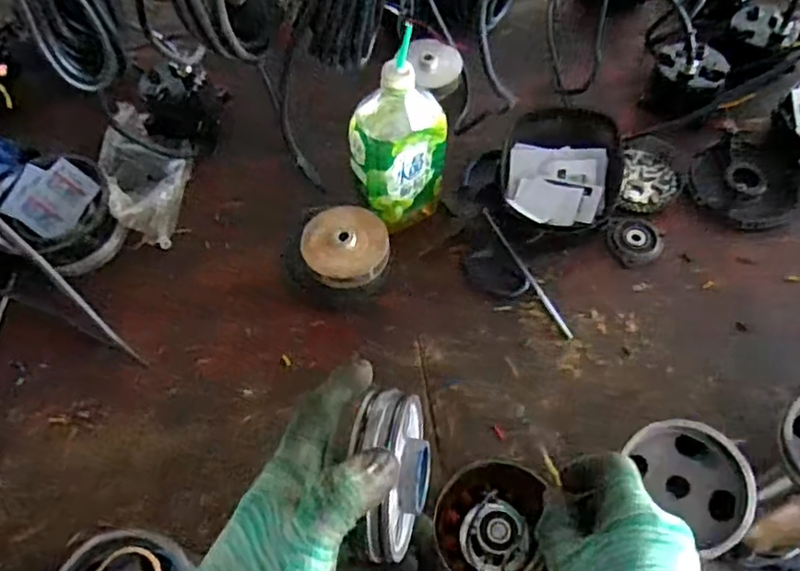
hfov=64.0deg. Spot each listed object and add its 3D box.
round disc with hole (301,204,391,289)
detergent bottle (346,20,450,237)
[{"bbox_3d":[-0.056,-0.044,0.674,0.088,0.026,0.089,-8,62,-3],"label":"round disc with hole"},{"bbox_3d":[-0.001,-0.149,0.679,0.104,0.201,0.066,-29,65,-14],"label":"detergent bottle"}]

